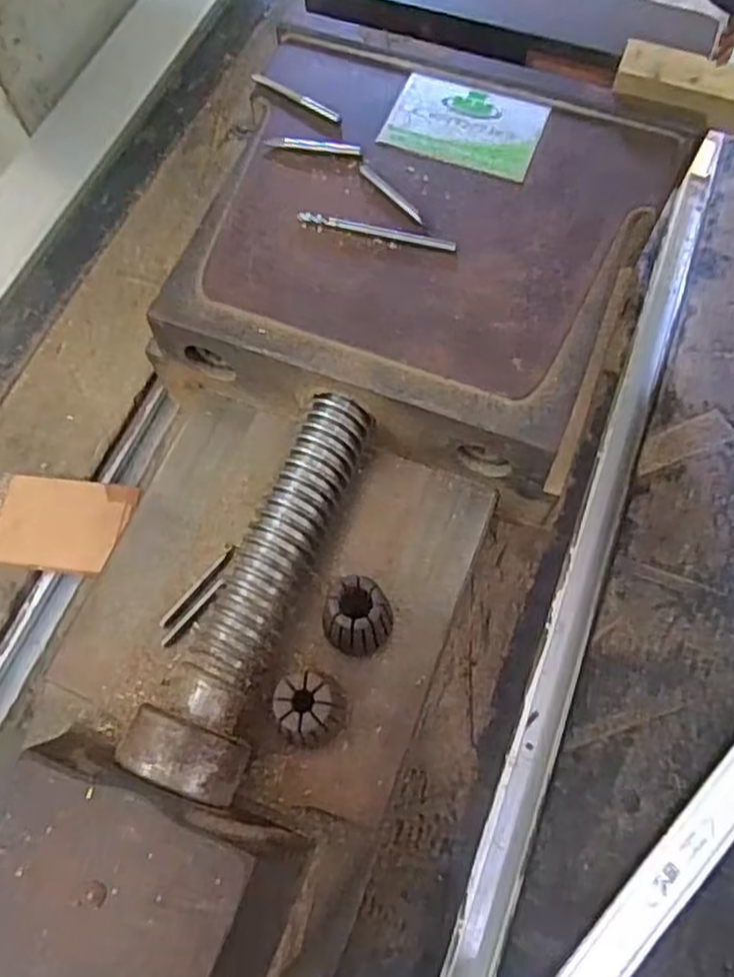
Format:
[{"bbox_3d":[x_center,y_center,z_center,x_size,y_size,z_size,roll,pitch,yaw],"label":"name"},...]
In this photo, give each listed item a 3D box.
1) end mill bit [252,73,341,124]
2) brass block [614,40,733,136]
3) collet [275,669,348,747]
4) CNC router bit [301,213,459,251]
[{"bbox_3d":[-0.024,-0.132,0.234,0.035,0.004,0.004,31,72,13],"label":"end mill bit"},{"bbox_3d":[0.109,-0.128,0.225,0.055,0.013,0.015,23,71,11],"label":"brass block"},{"bbox_3d":[-0.015,0.059,0.185,0.016,0.032,0.016,7,68,4],"label":"collet"},{"bbox_3d":[0.003,-0.080,0.213,0.049,0.004,0.004,12,69,7],"label":"CNC router bit"}]

